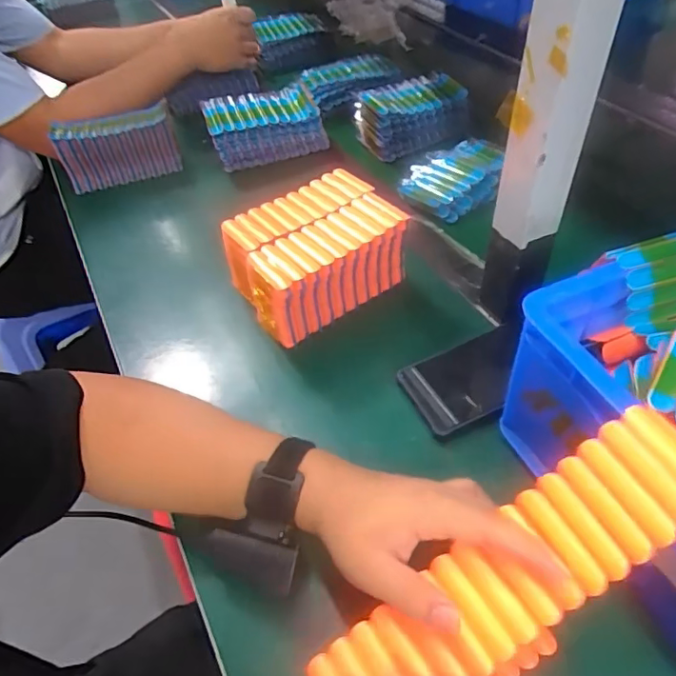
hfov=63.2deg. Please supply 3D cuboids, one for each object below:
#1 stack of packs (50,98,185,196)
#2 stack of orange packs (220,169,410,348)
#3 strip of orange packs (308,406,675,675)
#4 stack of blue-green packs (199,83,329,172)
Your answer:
[{"bbox_3d":[-0.310,-0.267,0.777,0.155,0.084,0.049,-19,49,-12],"label":"stack of packs"},{"bbox_3d":[-0.025,-0.089,0.578,0.162,0.084,0.128,-31,52,-22],"label":"stack of orange packs"},{"bbox_3d":[0.087,0.147,0.309,0.262,0.031,0.068,-41,51,8],"label":"strip of orange packs"},{"bbox_3d":[-0.104,-0.300,0.785,0.155,0.076,0.075,-17,48,-10],"label":"stack of blue-green packs"}]

